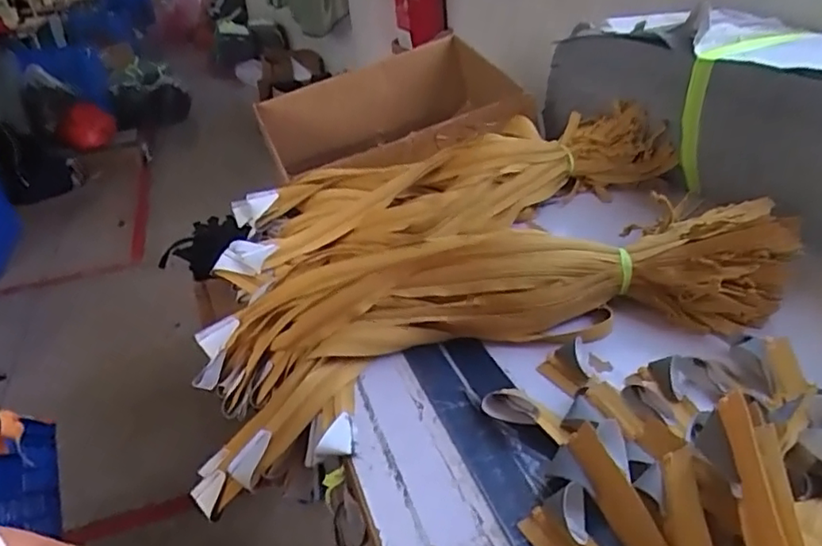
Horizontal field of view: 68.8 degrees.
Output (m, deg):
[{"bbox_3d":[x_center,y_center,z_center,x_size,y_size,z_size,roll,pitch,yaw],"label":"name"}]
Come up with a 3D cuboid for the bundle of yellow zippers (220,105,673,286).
[{"bbox_3d":[0.061,-0.131,0.926,0.673,0.096,0.260,-13,30,-11],"label":"bundle of yellow zippers"}]

